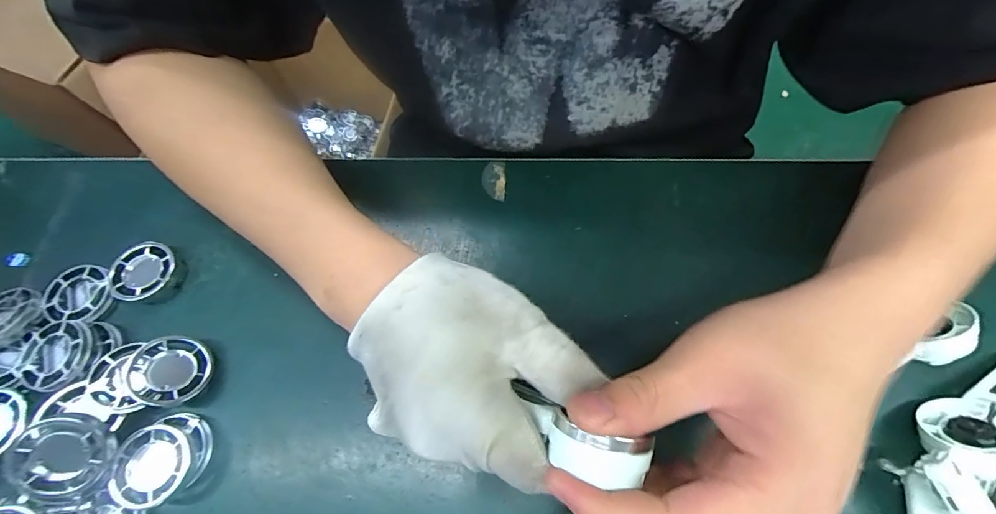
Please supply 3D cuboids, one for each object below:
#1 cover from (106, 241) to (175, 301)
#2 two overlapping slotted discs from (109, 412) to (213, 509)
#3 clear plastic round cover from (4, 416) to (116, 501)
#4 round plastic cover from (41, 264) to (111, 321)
[{"bbox_3d":[-0.221,0.009,0.272,0.037,0.006,0.038,15,68,9],"label":"cover"},{"bbox_3d":[-0.175,0.106,0.231,0.039,0.023,0.042,-3,67,1],"label":"two overlapping slotted discs"},{"bbox_3d":[-0.212,0.098,0.211,0.036,0.008,0.039,0,91,-25],"label":"clear plastic round cover"},{"bbox_3d":[-0.259,0.023,0.272,0.041,0.010,0.036,2,67,3],"label":"round plastic cover"}]

